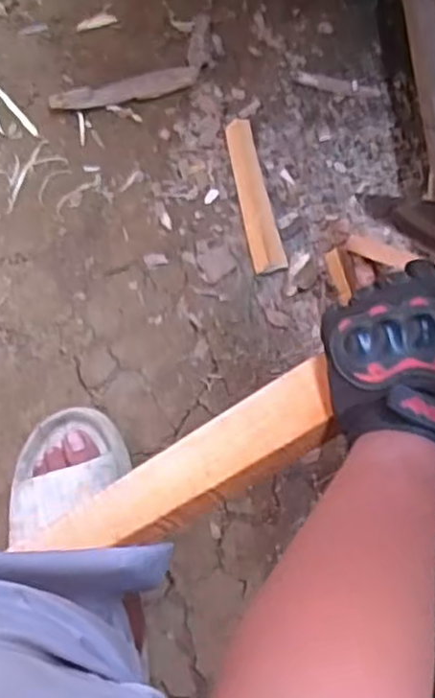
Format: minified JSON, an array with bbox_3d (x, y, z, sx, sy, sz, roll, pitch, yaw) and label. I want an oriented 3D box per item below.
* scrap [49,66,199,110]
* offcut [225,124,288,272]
[{"bbox_3d":[-0.106,-0.293,0.834,0.167,0.022,0.027,-12,77,-1],"label":"scrap"},{"bbox_3d":[0.039,-0.168,0.802,0.035,0.009,0.174,-16,78,14],"label":"offcut"}]

